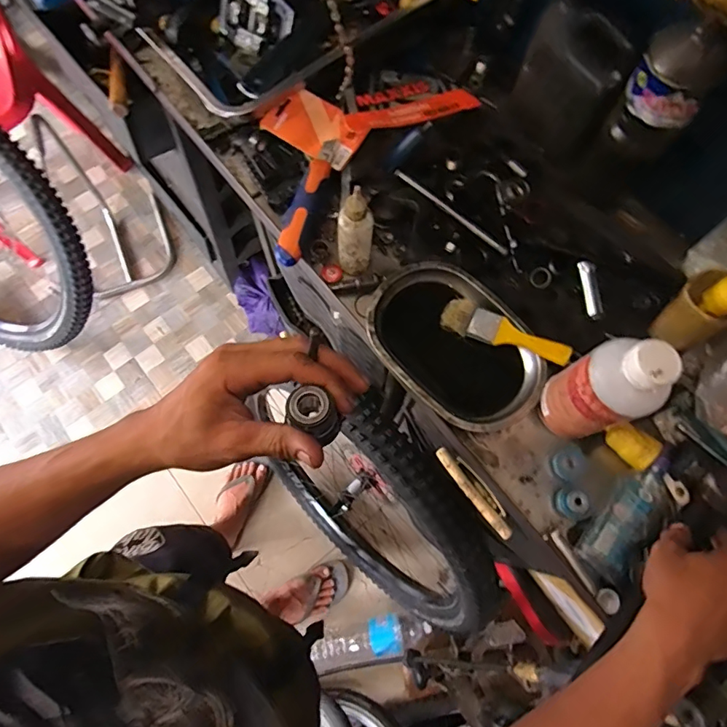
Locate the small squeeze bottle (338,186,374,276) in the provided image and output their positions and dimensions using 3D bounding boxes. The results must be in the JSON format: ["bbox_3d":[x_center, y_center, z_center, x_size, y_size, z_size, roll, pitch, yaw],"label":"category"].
[{"bbox_3d":[-0.011,-0.148,0.573,0.035,0.125,0.035,0,73,-1],"label":"small squeeze bottle"}]

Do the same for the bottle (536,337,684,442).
[{"bbox_3d":[0.234,0.027,0.488,0.065,0.171,0.075,-19,74,-7],"label":"bottle"}]

